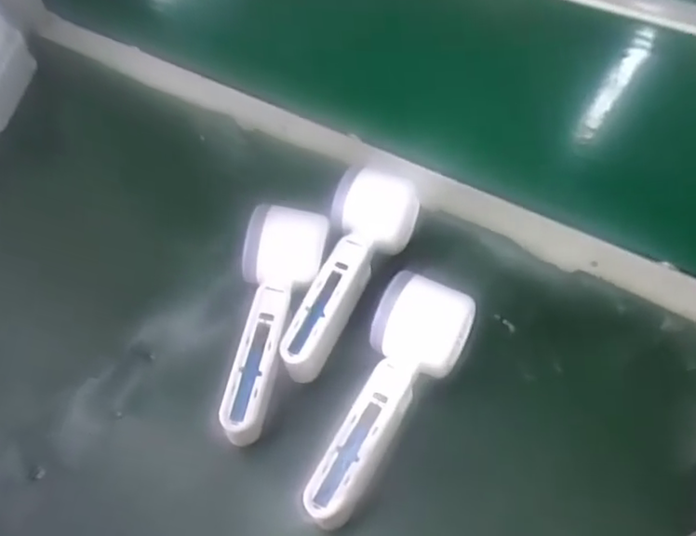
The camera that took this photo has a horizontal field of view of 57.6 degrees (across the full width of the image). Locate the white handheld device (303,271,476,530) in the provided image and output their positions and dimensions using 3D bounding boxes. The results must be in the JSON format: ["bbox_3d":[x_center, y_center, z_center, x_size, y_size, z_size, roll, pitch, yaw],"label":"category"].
[{"bbox_3d":[0.028,0.084,0.388,0.058,0.054,0.157,17,57,16],"label":"white handheld device"}]

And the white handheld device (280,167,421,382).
[{"bbox_3d":[0.001,0.003,0.442,0.052,0.053,0.156,15,57,14],"label":"white handheld device"}]

